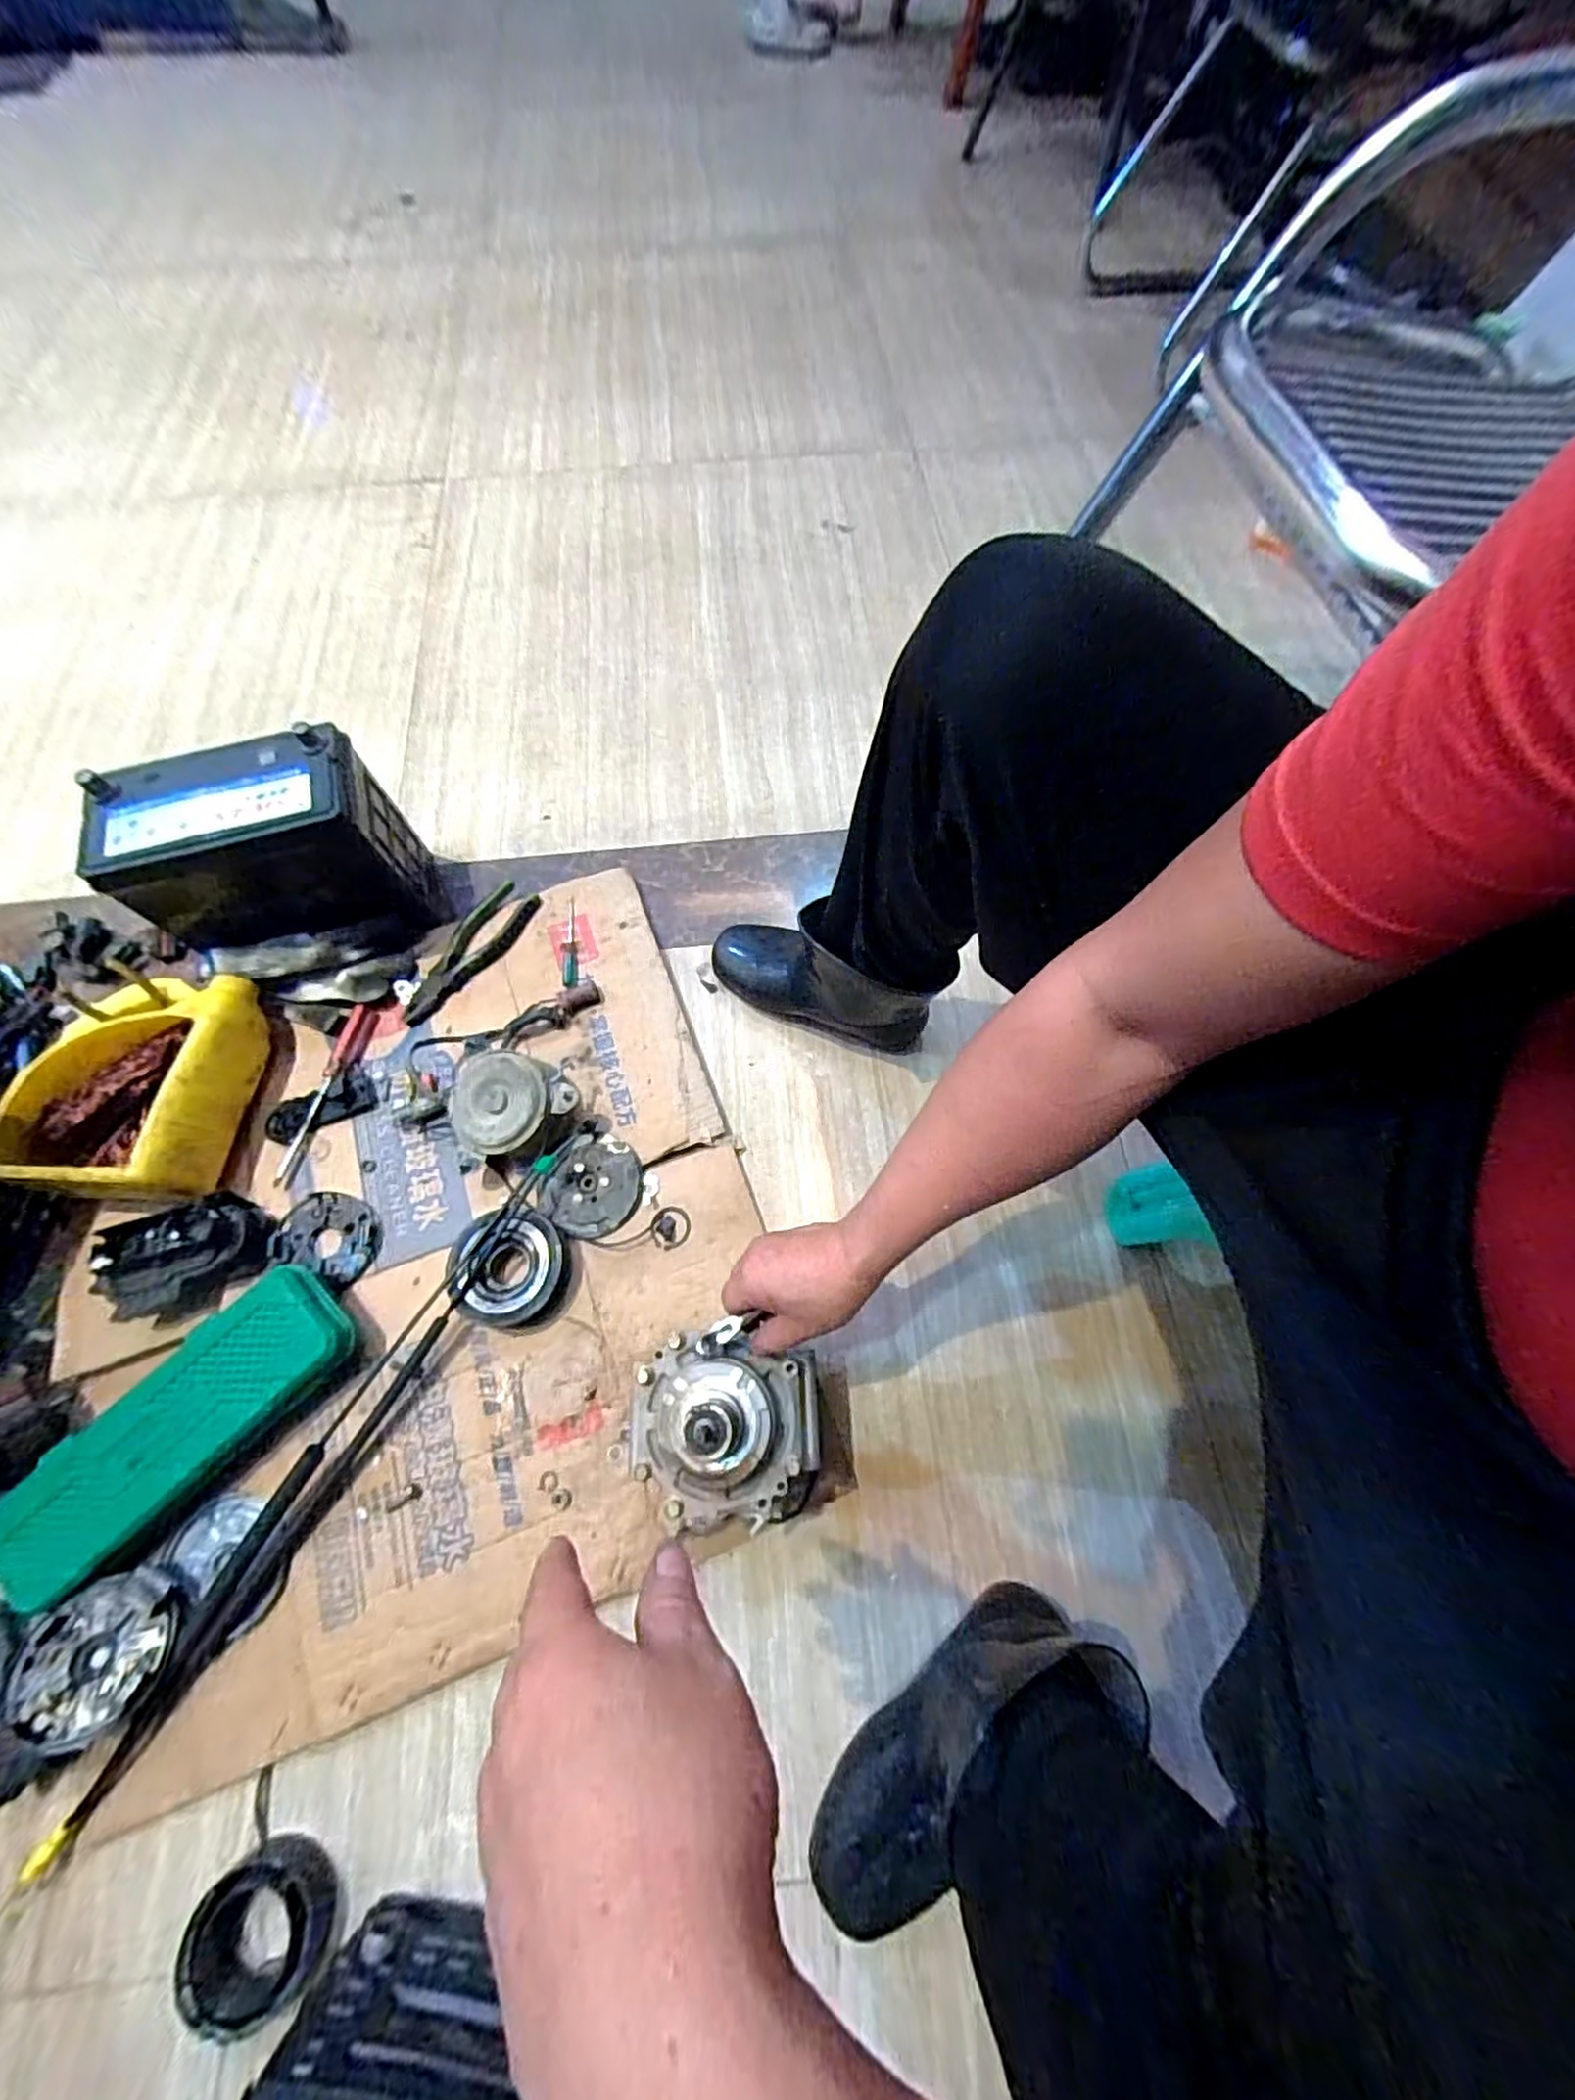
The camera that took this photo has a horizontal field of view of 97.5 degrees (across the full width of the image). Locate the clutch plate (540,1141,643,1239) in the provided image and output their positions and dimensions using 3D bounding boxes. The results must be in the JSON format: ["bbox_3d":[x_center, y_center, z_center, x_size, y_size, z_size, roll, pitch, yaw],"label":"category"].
[{"bbox_3d":[-0.195,0.139,0.687,0.090,0.013,0.090,0,67,0],"label":"clutch plate"}]

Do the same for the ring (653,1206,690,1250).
[{"bbox_3d":[-0.115,0.174,0.680,0.038,0.004,0.039,-1,69,2],"label":"ring"}]

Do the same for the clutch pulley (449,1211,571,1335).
[{"bbox_3d":[-0.258,0.206,0.646,0.104,0.041,0.108,-12,68,-5],"label":"clutch pulley"}]

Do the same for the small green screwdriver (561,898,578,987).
[{"bbox_3d":[-0.252,-0.121,0.793,0.019,0.011,0.118,-9,69,-1],"label":"small green screwdriver"}]

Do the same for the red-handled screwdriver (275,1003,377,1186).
[{"bbox_3d":[-0.484,0.042,0.725,0.021,0.020,0.198,13,68,5],"label":"red-handled screwdriver"}]

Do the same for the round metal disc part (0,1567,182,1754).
[{"bbox_3d":[-0.533,0.467,0.532,0.102,0.012,0.094,6,56,-9],"label":"round metal disc part"}]

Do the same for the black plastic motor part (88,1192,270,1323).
[{"bbox_3d":[-0.556,0.190,0.634,0.124,0.062,0.082,-26,70,-11],"label":"black plastic motor part"}]

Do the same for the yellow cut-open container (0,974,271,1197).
[{"bbox_3d":[-0.631,0.030,0.679,0.191,0.085,0.219,2,67,1],"label":"yellow cut-open container"}]

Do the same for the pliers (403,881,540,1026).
[{"bbox_3d":[-0.359,-0.108,0.786,0.064,0.010,0.195,28,70,11],"label":"pliers"}]

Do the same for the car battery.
[{"bbox_3d":[-0.538,-0.202,0.731,0.240,0.198,0.115,-17,68,-7],"label":"car battery"}]

